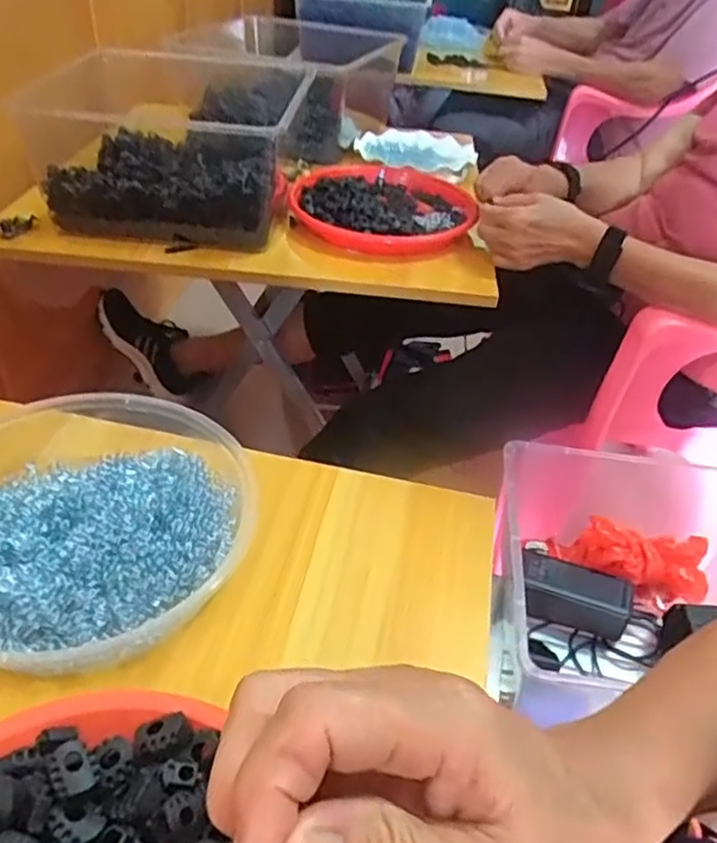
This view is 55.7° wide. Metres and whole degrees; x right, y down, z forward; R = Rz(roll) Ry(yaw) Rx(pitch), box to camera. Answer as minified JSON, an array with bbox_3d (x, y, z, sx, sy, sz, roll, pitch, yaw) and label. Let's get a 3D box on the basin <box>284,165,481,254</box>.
[{"bbox_3d":[0.031,-0.278,0.880,0.233,0.035,0.225,5,38,-2],"label":"basin"}]

